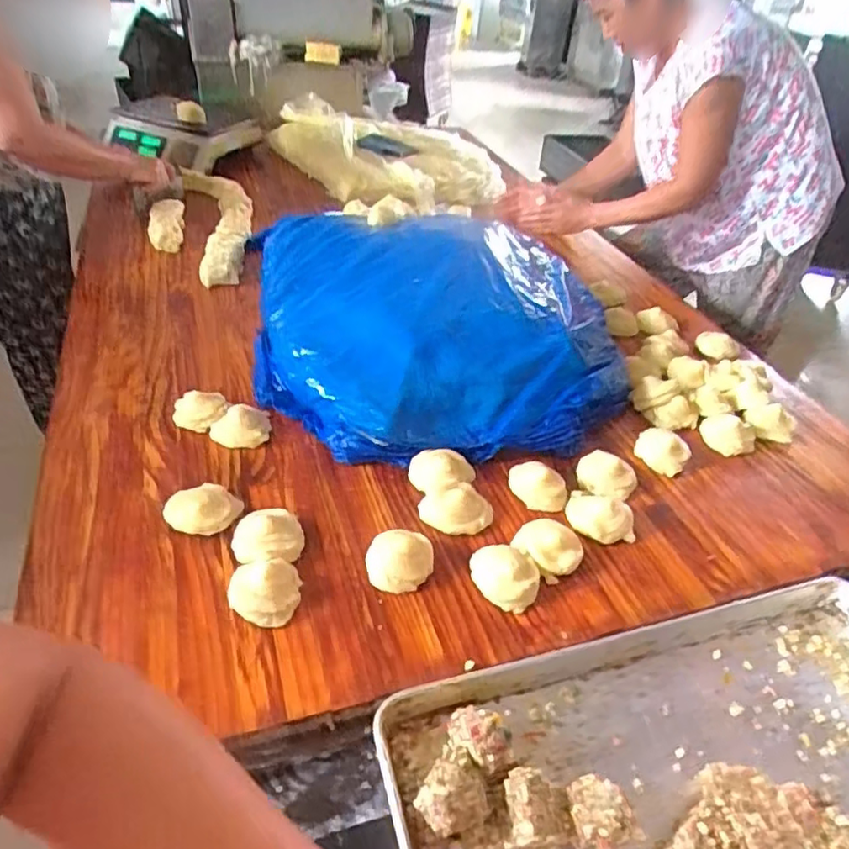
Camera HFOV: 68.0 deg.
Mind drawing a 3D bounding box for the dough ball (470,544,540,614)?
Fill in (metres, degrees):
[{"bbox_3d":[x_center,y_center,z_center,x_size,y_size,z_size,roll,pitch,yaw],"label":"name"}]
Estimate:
[{"bbox_3d":[0.092,0.178,0.738,0.084,0.036,0.068,27,45,22],"label":"dough ball"}]

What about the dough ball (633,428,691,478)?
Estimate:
[{"bbox_3d":[0.353,0.039,0.937,0.074,0.029,0.070,3,41,-3],"label":"dough ball"}]

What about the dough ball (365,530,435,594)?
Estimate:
[{"bbox_3d":[-0.029,0.160,0.744,0.080,0.043,0.069,5,41,-2],"label":"dough ball"}]

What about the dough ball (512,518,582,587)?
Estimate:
[{"bbox_3d":[0.153,0.151,0.778,0.083,0.030,0.075,34,48,28],"label":"dough ball"}]

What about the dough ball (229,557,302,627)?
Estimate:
[{"bbox_3d":[-0.176,0.183,0.692,0.077,0.029,0.079,3,41,-3],"label":"dough ball"}]

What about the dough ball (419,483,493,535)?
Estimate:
[{"bbox_3d":[0.041,0.110,0.814,0.093,0.033,0.062,10,41,4],"label":"dough ball"}]

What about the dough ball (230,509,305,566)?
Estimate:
[{"bbox_3d":[-0.187,0.138,0.752,0.080,0.032,0.081,3,41,-3],"label":"dough ball"}]

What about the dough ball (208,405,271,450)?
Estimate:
[{"bbox_3d":[-0.264,0.000,0.904,0.085,0.035,0.074,-9,43,-16],"label":"dough ball"}]

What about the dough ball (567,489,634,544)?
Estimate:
[{"bbox_3d":[0.230,0.120,0.820,0.089,0.039,0.060,22,44,17],"label":"dough ball"}]

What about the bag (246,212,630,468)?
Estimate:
[{"bbox_3d":[0.013,-0.211,1.117,0.606,0.112,0.664,-3,42,-10],"label":"bag"}]

